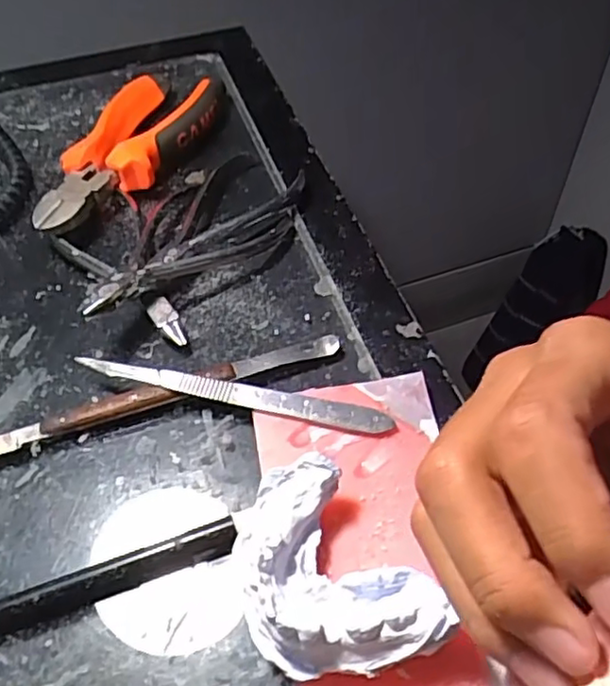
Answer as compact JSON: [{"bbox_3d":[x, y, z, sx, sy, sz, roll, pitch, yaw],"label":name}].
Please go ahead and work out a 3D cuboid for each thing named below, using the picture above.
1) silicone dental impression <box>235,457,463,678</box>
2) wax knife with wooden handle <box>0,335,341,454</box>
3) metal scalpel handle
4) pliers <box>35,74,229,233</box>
[{"bbox_3d":[0.006,0.078,0.226,0.057,0.031,0.073,-19,54,-13],"label":"silicone dental impression"},{"bbox_3d":[-0.067,0.023,0.288,0.173,0.012,0.016,-15,53,-10],"label":"wax knife with wooden handle"},{"bbox_3d":[-0.031,0.021,0.281,0.136,0.004,0.010,11,72,8],"label":"metal scalpel handle"},{"bbox_3d":[-0.098,-0.111,0.383,0.059,0.028,0.150,13,54,11],"label":"pliers"}]

